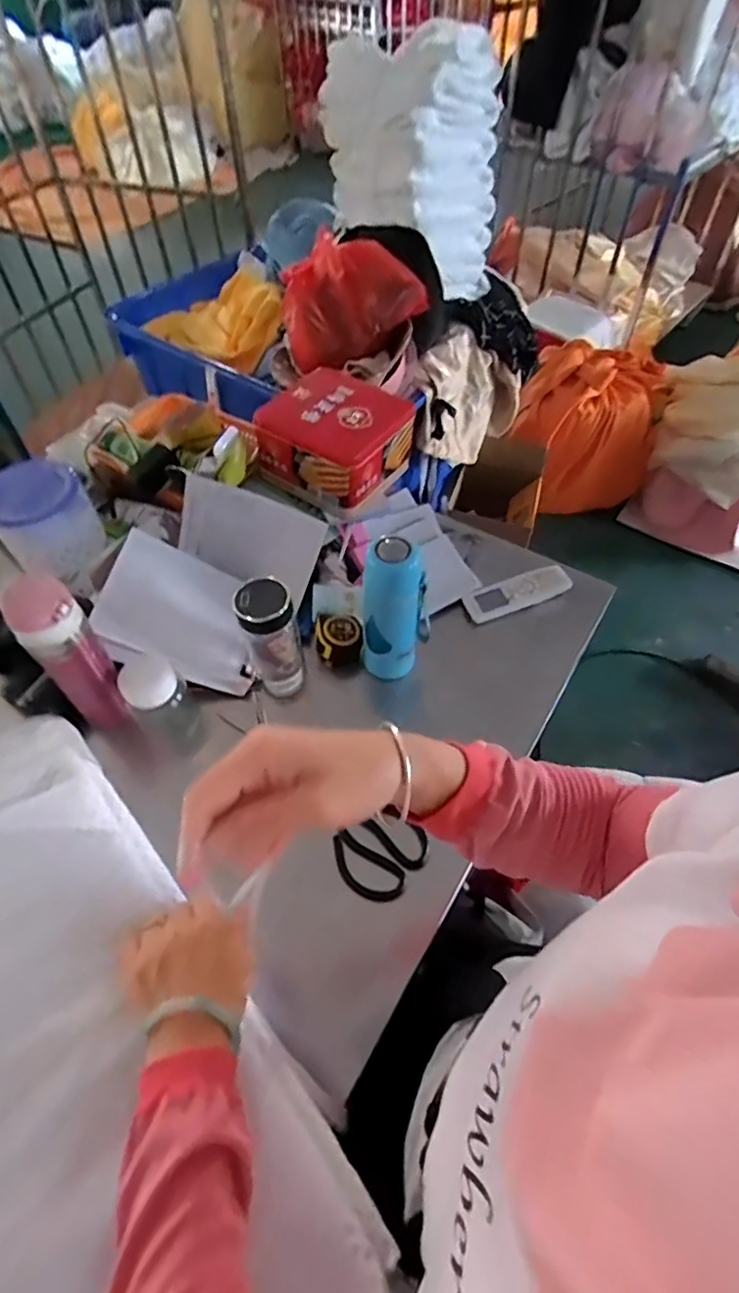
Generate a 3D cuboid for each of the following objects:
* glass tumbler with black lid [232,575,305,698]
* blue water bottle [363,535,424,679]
[{"bbox_3d":[-0.120,-0.004,0.713,0.068,0.191,0.077,-10,54,-7],"label":"glass tumbler with black lid"},{"bbox_3d":[0.027,-0.040,0.719,0.075,0.207,0.063,1,54,1],"label":"blue water bottle"}]

